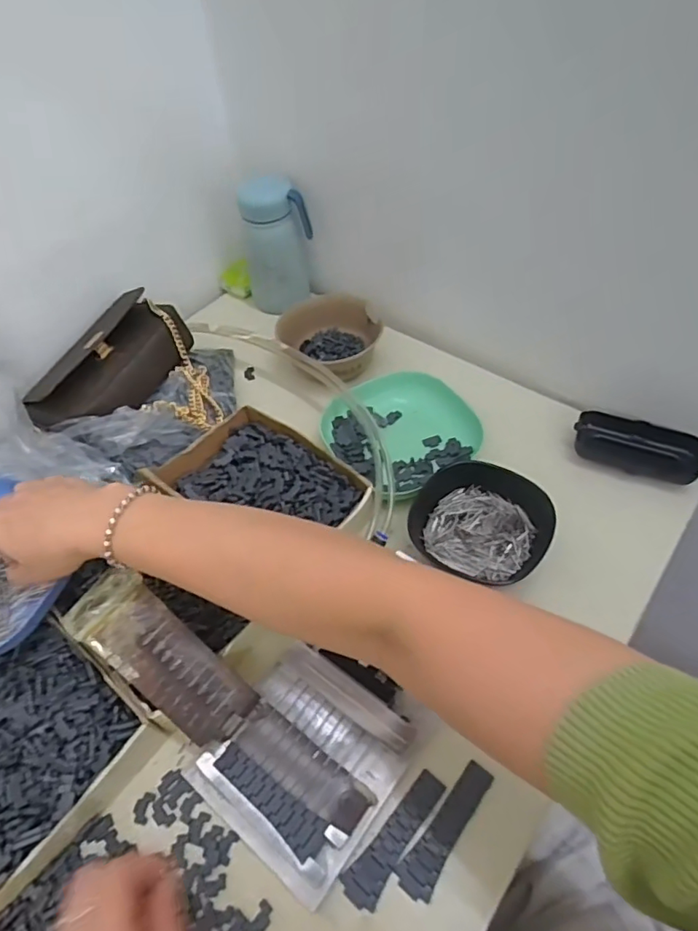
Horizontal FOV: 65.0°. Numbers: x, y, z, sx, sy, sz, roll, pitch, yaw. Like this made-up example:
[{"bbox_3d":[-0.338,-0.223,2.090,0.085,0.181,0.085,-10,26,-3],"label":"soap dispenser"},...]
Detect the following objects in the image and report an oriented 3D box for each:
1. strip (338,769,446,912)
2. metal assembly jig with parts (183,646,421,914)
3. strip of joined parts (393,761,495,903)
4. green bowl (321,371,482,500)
[{"bbox_3d":[0.030,0.237,0.351,0.024,0.004,0.086,32,61,25],"label":"strip"},{"bbox_3d":[-0.031,0.198,0.372,0.114,0.031,0.115,29,60,24],"label":"metal assembly jig with parts"},{"bbox_3d":[0.063,0.232,0.353,0.023,0.004,0.085,32,61,25],"label":"strip of joined parts"},{"bbox_3d":[0.047,-0.034,0.534,0.130,0.047,0.135,-2,52,3],"label":"green bowl"}]

